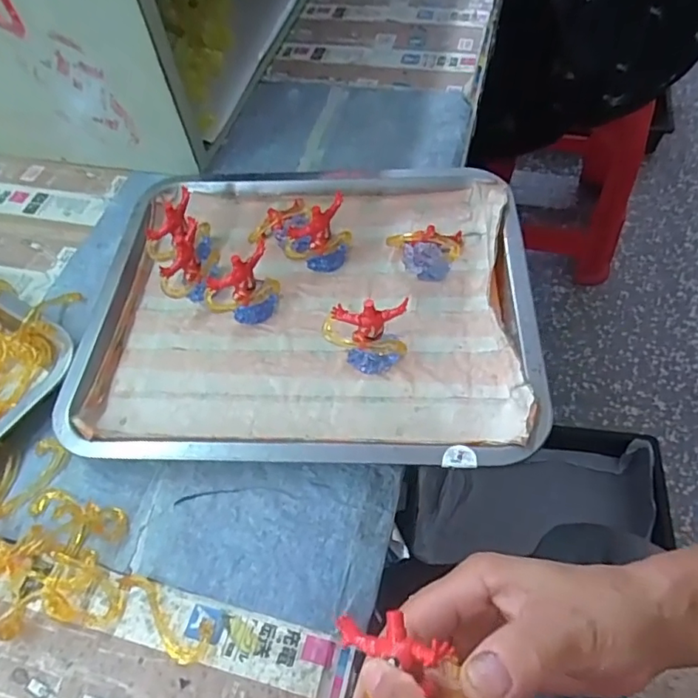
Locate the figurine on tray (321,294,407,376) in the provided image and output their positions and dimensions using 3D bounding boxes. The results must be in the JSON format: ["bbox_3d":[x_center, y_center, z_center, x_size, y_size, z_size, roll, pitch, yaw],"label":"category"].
[{"bbox_3d":[0.012,-0.009,0.360,0.053,0.047,0.029,-6,56,0],"label":"figurine on tray"}]

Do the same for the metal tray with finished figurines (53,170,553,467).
[{"bbox_3d":[-0.030,-0.040,0.394,0.312,0.040,0.258,1,56,5],"label":"metal tray with finished figurines"}]

